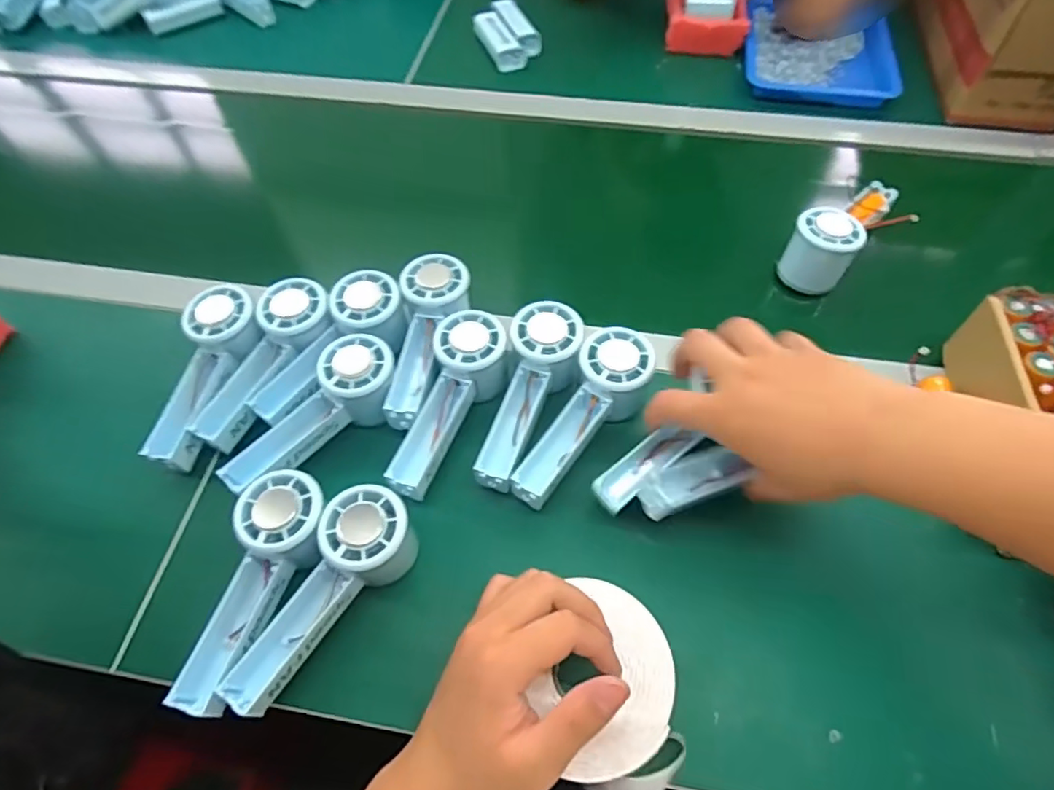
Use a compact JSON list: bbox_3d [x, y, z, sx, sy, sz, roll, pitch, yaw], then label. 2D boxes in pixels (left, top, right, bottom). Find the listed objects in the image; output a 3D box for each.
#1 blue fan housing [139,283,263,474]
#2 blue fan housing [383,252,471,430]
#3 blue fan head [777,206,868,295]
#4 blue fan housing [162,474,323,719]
[{"bbox_3d":[-0.257,-0.016,0.458,0.052,0.031,0.149,11,75,8],"label":"blue fan housing"},{"bbox_3d":[-0.083,-0.048,0.469,0.058,0.039,0.159,7,71,6],"label":"blue fan housing"},{"bbox_3d":[0.271,-0.134,0.525,0.054,0.053,0.057,-1,59,1],"label":"blue fan head"},{"bbox_3d":[-0.177,0.125,0.374,0.058,0.035,0.149,15,74,11],"label":"blue fan housing"}]

